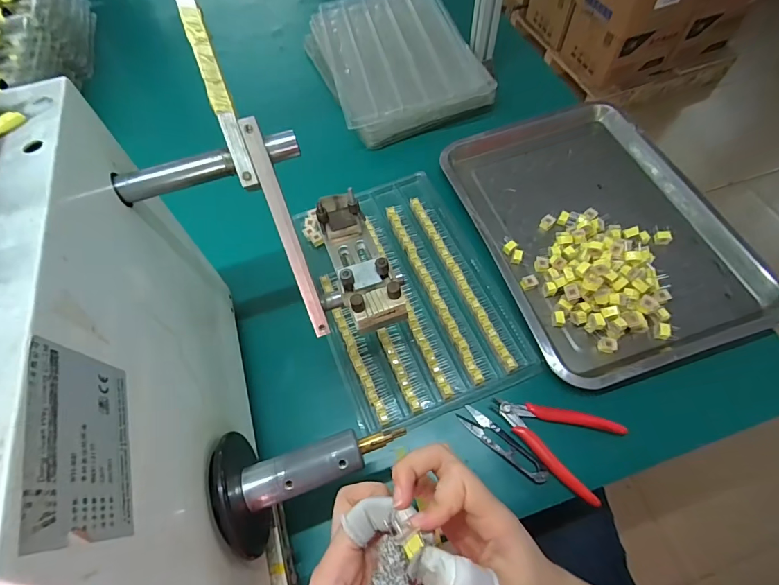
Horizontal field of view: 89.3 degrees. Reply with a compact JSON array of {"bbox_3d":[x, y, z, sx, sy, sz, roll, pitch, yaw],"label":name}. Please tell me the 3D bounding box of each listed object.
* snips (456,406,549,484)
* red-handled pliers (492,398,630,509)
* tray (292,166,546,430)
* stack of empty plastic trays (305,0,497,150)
[{"bbox_3d":[0.116,0.155,0.404,0.100,0.007,0.022,39,70,19],"label":"snips"},{"bbox_3d":[0.166,0.145,0.403,0.119,0.014,0.081,27,67,15],"label":"red-handled pliers"},{"bbox_3d":[0.017,-0.011,0.493,0.201,0.020,0.319,-19,63,-8],"label":"tray"},{"bbox_3d":[0.004,-0.390,0.657,0.226,0.067,0.324,-19,63,-8],"label":"stack of empty plastic trays"}]

